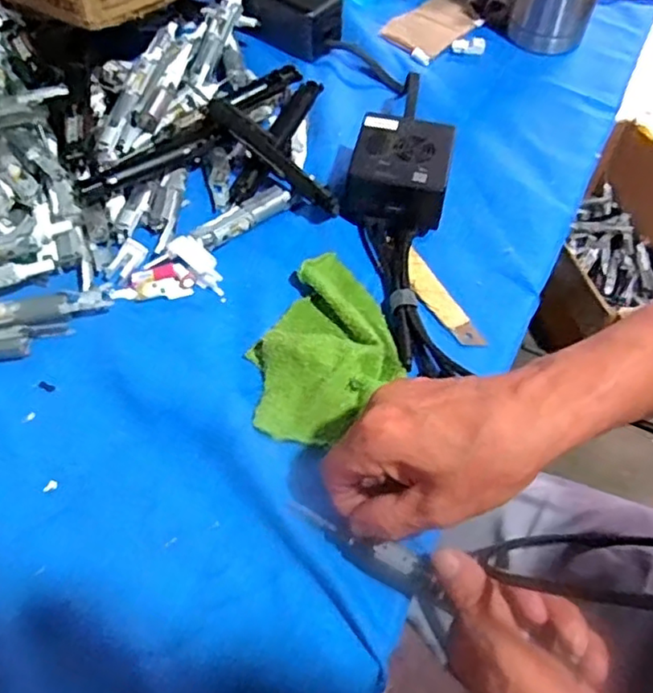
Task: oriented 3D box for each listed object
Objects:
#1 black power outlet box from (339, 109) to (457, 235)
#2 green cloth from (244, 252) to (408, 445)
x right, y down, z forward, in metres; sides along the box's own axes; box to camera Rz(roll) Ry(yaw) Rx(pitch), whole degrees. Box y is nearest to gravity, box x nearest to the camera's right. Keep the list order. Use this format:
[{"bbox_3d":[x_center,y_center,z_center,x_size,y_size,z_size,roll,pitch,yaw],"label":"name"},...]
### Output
[{"bbox_3d":[0.059,-0.134,0.484,0.078,0.047,0.086,14,58,8],"label":"black power outlet box"},{"bbox_3d":[0.004,0.000,0.412,0.089,0.021,0.138,20,58,11],"label":"green cloth"}]

